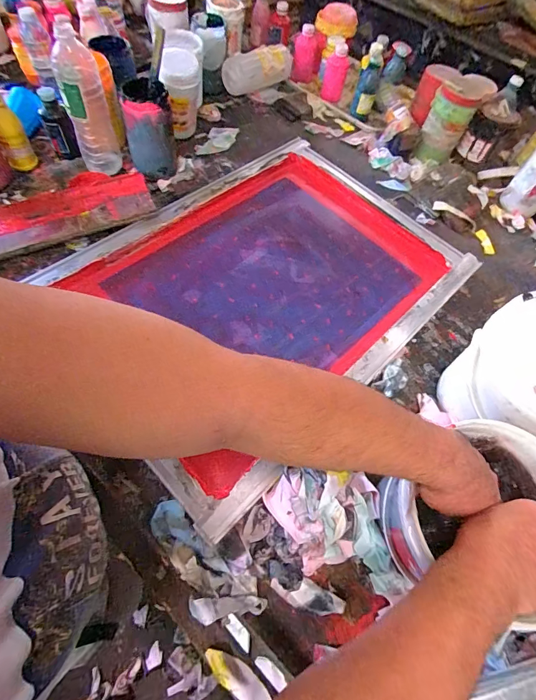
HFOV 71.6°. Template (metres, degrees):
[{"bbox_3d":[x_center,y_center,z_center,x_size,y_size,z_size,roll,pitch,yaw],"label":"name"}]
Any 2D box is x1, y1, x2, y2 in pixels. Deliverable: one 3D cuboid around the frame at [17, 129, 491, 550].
[{"bbox_3d":[0.017,-0.142,0.715,0.730,0.051,0.538,-37,67,-23],"label":"frame"}]

